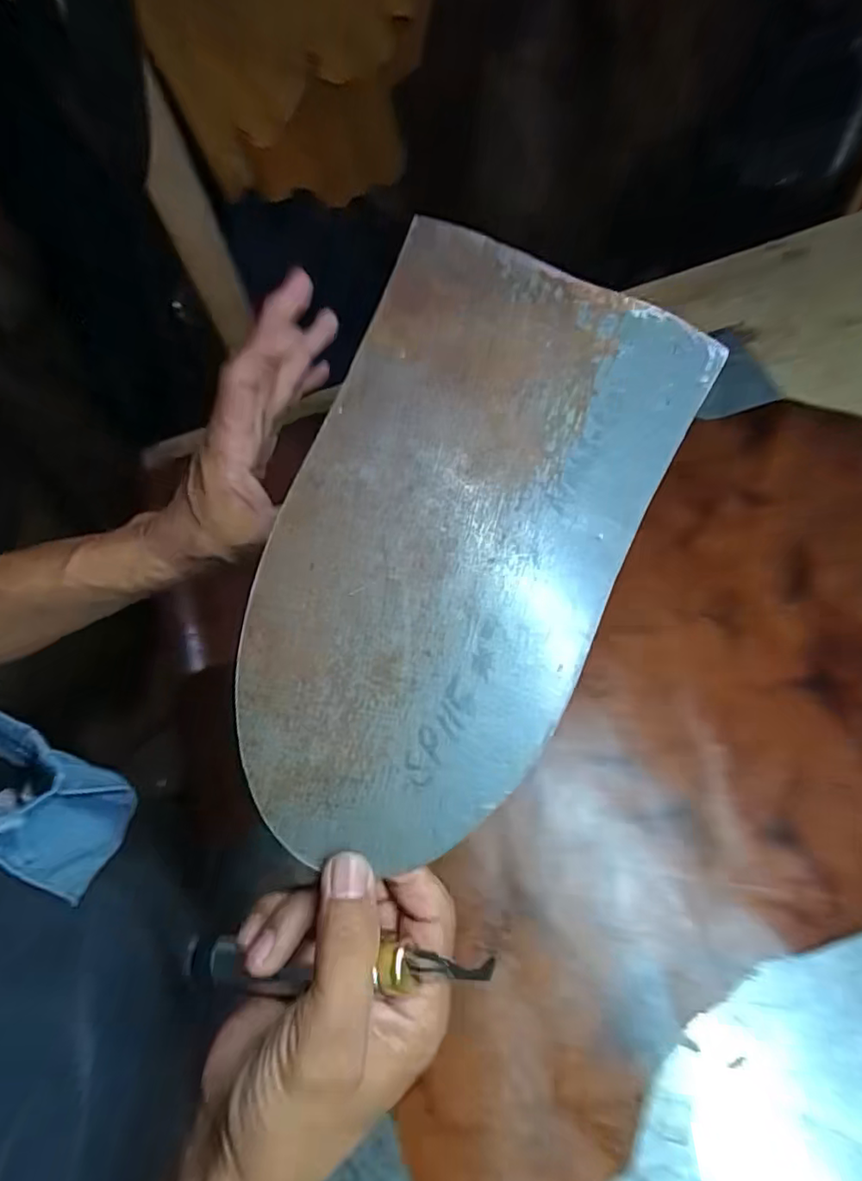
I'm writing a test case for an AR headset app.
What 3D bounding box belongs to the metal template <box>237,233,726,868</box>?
[{"bbox_3d":[0.010,-0.026,0.266,0.148,0.006,0.280,24,79,4],"label":"metal template"}]

